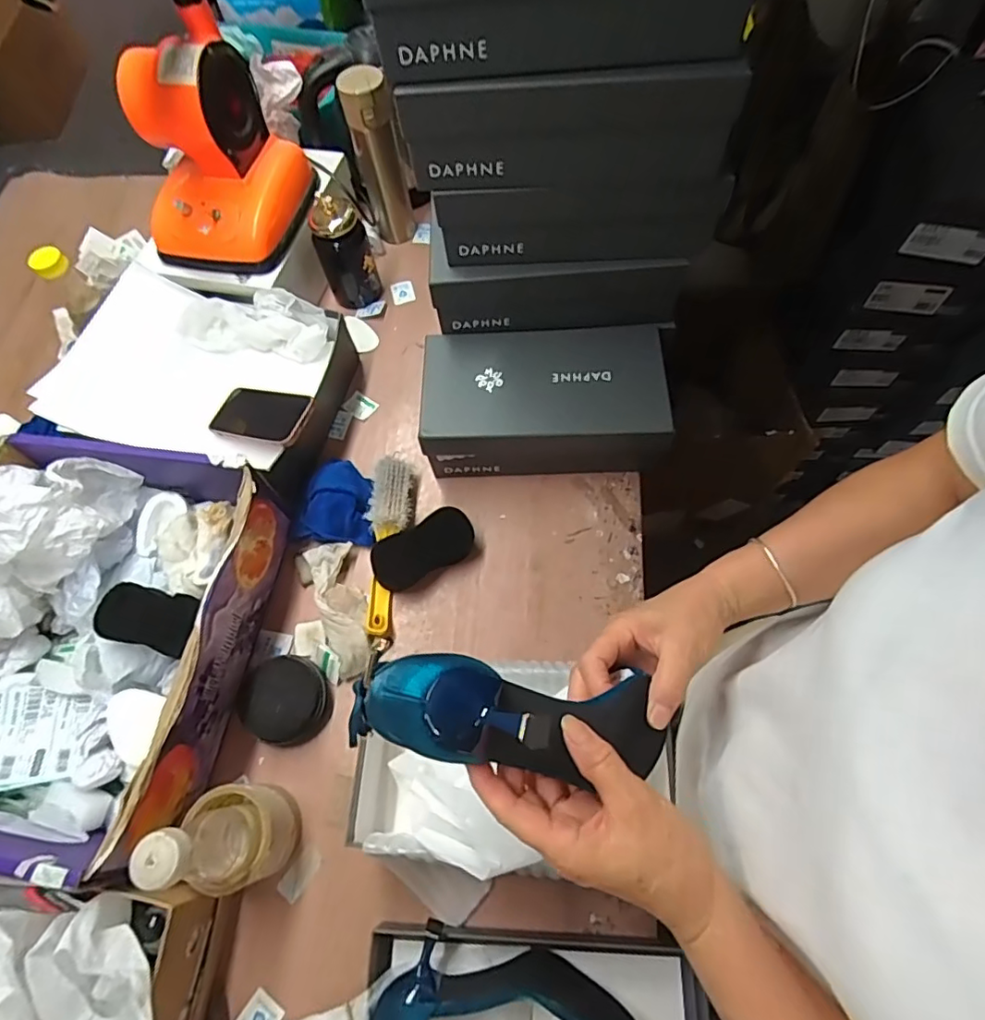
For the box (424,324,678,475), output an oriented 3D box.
[{"bbox_3d":[0.065,-0.137,0.733,0.297,0.104,0.174,-2,65,3],"label":"box"}]

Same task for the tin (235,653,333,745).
[{"bbox_3d":[-0.231,0.210,0.631,0.087,0.052,0.092,-1,65,3],"label":"tin"}]

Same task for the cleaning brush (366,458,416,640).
[{"bbox_3d":[-0.134,0.040,0.709,0.054,0.037,0.229,5,66,5],"label":"cleaning brush"}]

